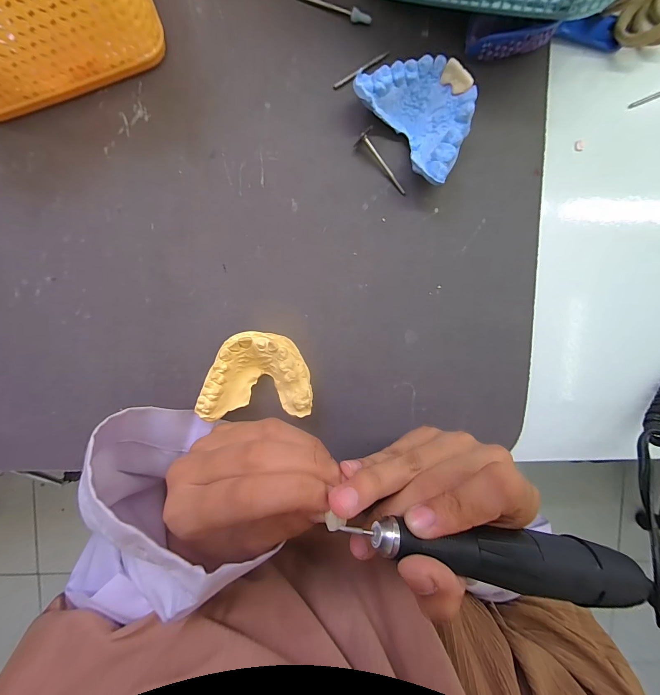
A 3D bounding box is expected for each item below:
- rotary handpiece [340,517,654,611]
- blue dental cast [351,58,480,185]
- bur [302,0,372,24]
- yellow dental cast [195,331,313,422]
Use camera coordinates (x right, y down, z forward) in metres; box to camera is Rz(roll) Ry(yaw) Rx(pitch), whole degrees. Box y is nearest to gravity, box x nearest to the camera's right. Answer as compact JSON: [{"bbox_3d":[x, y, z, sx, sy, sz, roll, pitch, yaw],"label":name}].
[{"bbox_3d":[0.084,0.097,0.140,0.158,0.020,0.022,17,95,-12],"label":"rotary handpiece"},{"bbox_3d":[0.056,-0.140,0.186,0.052,0.026,0.071,-42,96,2],"label":"blue dental cast"},{"bbox_3d":[0.002,-0.211,0.187,0.049,0.005,0.006,19,94,-4],"label":"bur"},{"bbox_3d":[-0.046,0.017,0.196,0.066,0.025,0.051,-2,96,-2],"label":"yellow dental cast"}]

